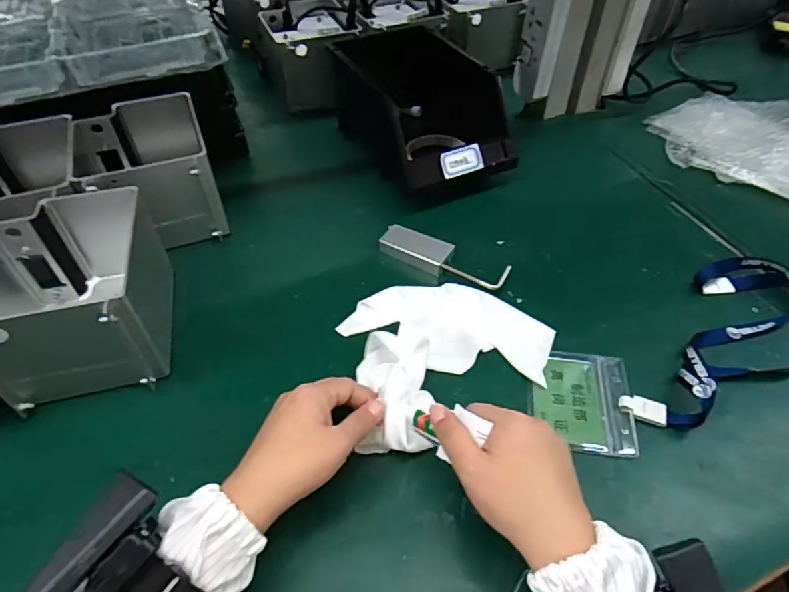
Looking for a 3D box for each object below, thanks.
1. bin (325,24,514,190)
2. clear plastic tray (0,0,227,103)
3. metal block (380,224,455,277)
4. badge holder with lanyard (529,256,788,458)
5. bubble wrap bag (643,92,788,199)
[{"bbox_3d":[0.029,-0.238,0.663,0.152,0.112,0.257,-21,51,-17],"label":"bin"},{"bbox_3d":[-0.478,-0.409,0.736,0.360,0.045,0.505,-18,50,-16],"label":"clear plastic tray"},{"bbox_3d":[0.023,-0.052,0.563,0.078,0.019,0.038,24,52,21],"label":"metal block"},{"bbox_3d":[0.272,0.045,0.464,0.315,0.029,0.117,-22,51,-18],"label":"badge holder with lanyard"},{"bbox_3d":[0.517,-0.220,0.709,0.286,0.032,0.226,33,56,27],"label":"bubble wrap bag"}]

